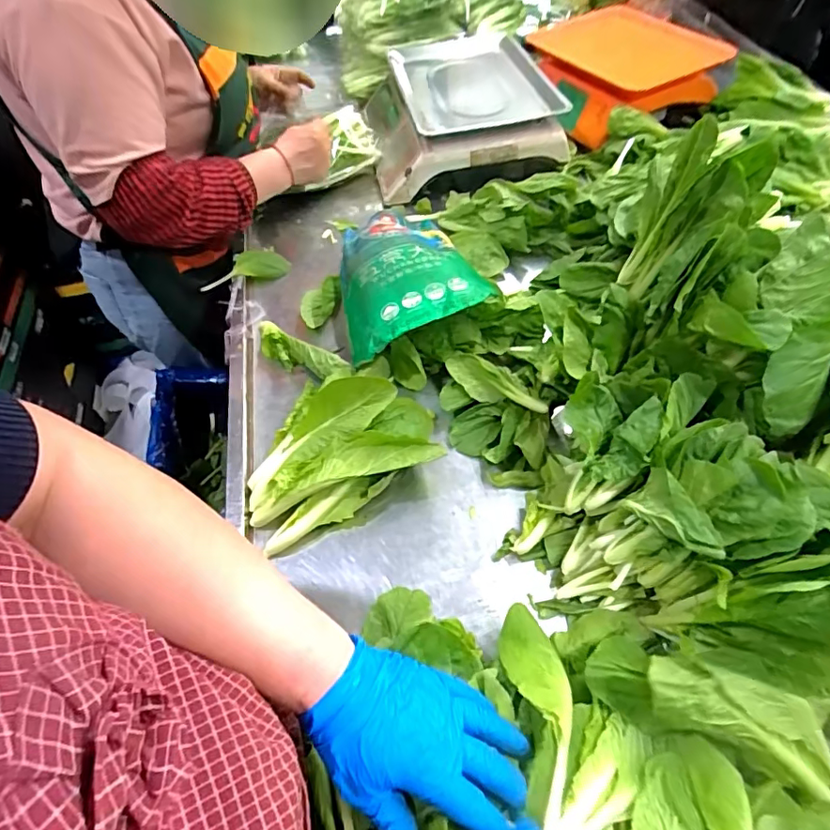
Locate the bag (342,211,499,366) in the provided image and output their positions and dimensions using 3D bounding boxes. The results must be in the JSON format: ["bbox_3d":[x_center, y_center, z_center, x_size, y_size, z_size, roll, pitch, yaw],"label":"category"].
[{"bbox_3d":[-0.016,-0.199,0.690,0.177,0.077,0.278,-13,55,-5],"label":"bag"}]

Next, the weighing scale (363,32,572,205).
[{"bbox_3d":[0.070,-0.513,0.875,0.299,0.113,0.324,-9,55,-3],"label":"weighing scale"}]

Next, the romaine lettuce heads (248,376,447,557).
[{"bbox_3d":[-0.082,0.035,0.562,0.210,0.074,0.131,-23,57,-12],"label":"romaine lettuce heads"}]

